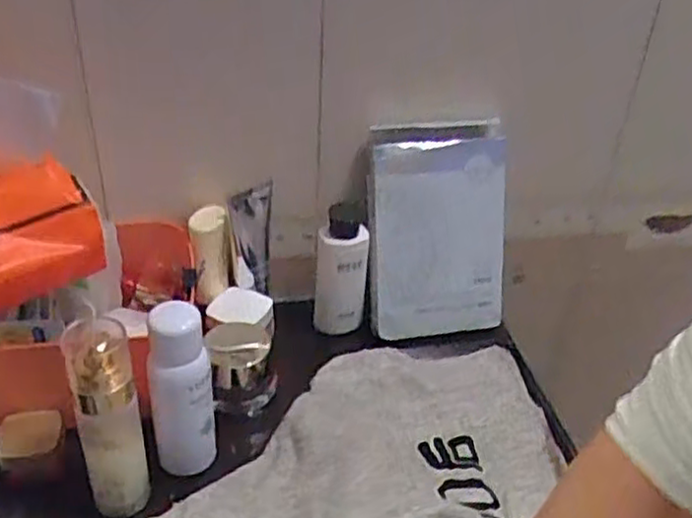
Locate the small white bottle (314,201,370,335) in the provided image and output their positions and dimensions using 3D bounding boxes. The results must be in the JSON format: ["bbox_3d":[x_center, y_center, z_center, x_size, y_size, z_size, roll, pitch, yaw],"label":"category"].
[{"bbox_3d":[-0.005,0.010,0.667,0.045,0.128,0.033,2,35,-1],"label":"small white bottle"}]

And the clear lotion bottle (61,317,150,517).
[{"bbox_3d":[-0.160,0.109,0.489,0.040,0.144,0.040,-8,36,-15],"label":"clear lotion bottle"}]

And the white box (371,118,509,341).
[{"bbox_3d":[0.085,-0.024,0.668,0.130,0.201,0.029,-7,17,-17],"label":"white box"}]

